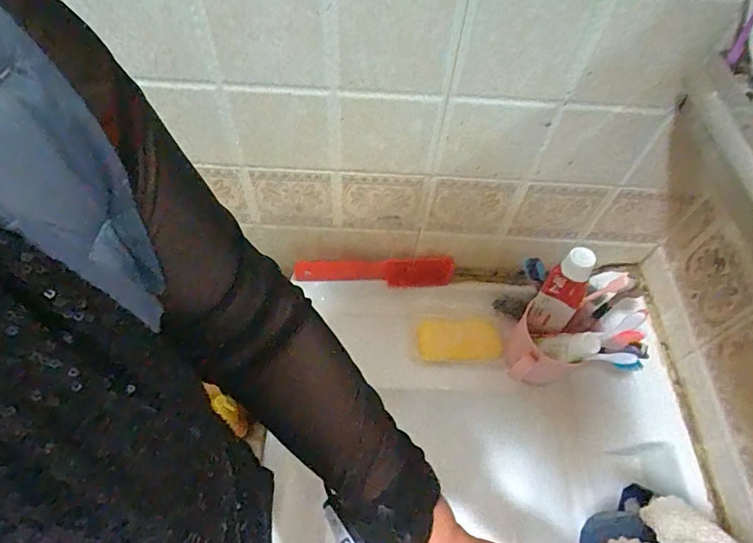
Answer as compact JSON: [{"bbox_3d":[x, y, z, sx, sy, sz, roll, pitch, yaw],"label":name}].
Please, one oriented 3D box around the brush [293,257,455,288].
[{"bbox_3d":[-0.004,0.003,0.630,0.209,0.041,0.024,2,58,-1],"label":"brush"}]

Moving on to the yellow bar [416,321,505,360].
[{"bbox_3d":[0.107,0.091,0.611,0.104,0.013,0.049,1,84,13],"label":"yellow bar"}]

